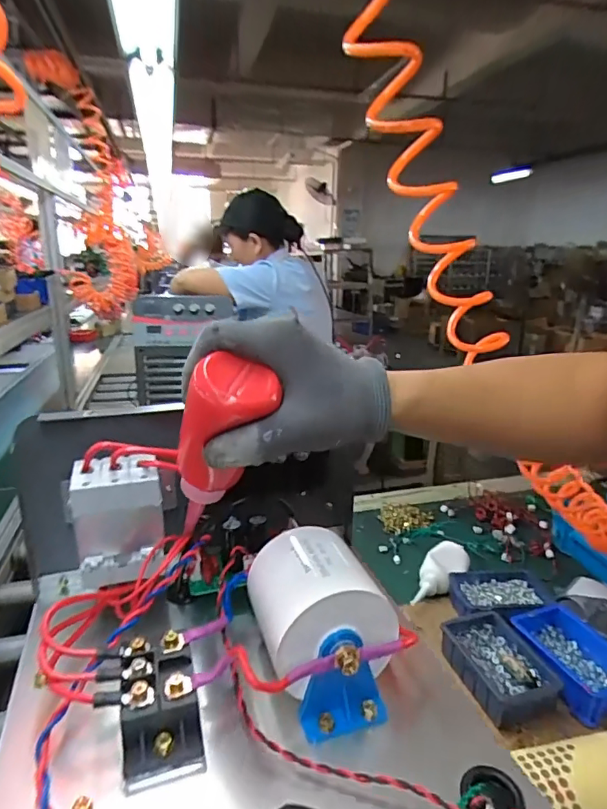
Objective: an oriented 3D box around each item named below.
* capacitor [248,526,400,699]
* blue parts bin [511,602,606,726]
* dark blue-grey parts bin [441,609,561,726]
[{"bbox_3d":[0.008,0.120,0.308,0.075,0.059,0.081,-7,20,-22],"label":"capacitor"},{"bbox_3d":[0.365,0.343,0.683,0.110,0.046,0.157,-6,19,-18],"label":"blue parts bin"},{"bbox_3d":[0.260,0.347,0.674,0.096,0.040,0.146,-5,19,-17],"label":"dark blue-grey parts bin"}]

